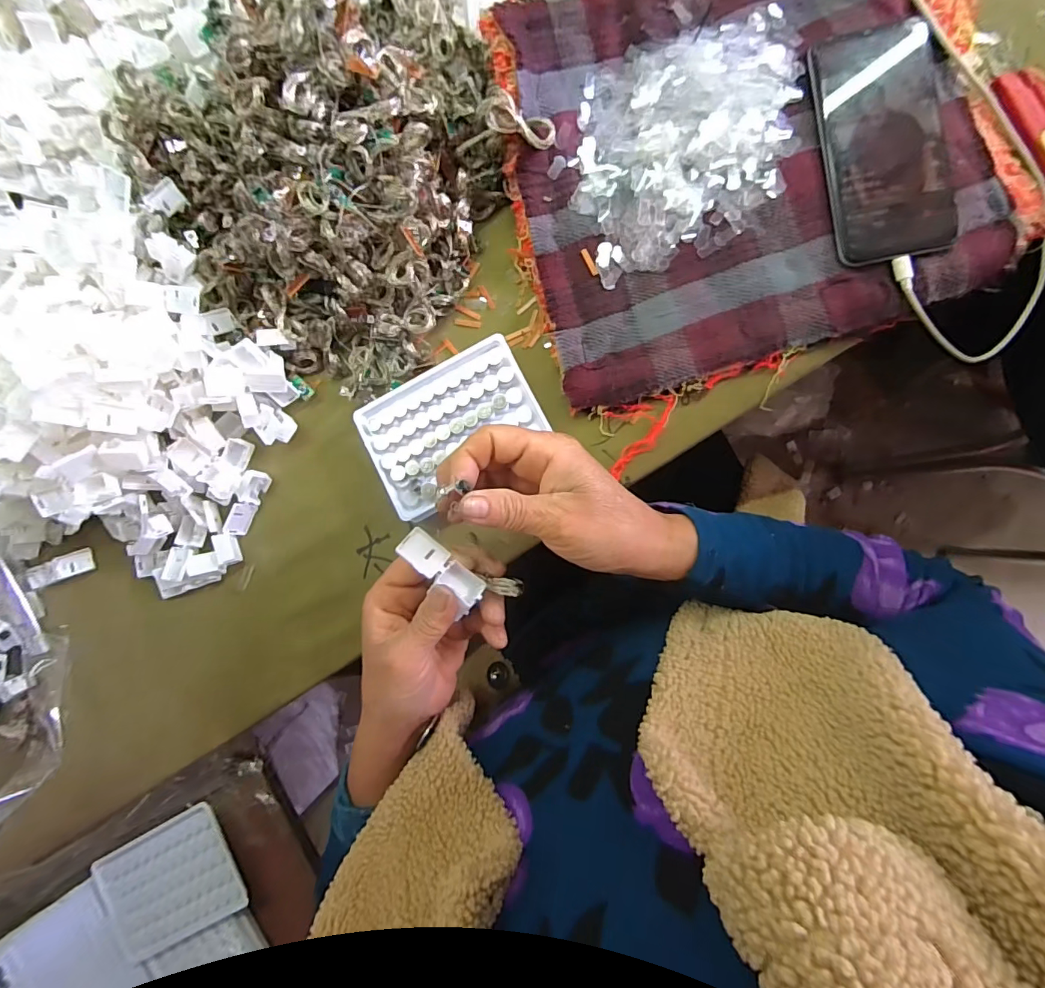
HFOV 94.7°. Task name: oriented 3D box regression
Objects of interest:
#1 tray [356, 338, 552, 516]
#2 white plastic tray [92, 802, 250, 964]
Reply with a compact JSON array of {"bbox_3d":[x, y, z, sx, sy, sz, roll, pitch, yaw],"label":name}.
[{"bbox_3d":[-0.052,-0.050,0.369,0.129,0.026,0.093,-28,85,5],"label":"tray"},{"bbox_3d":[-0.309,0.342,0.423,0.117,0.008,0.095,-30,85,4],"label":"white plastic tray"}]

